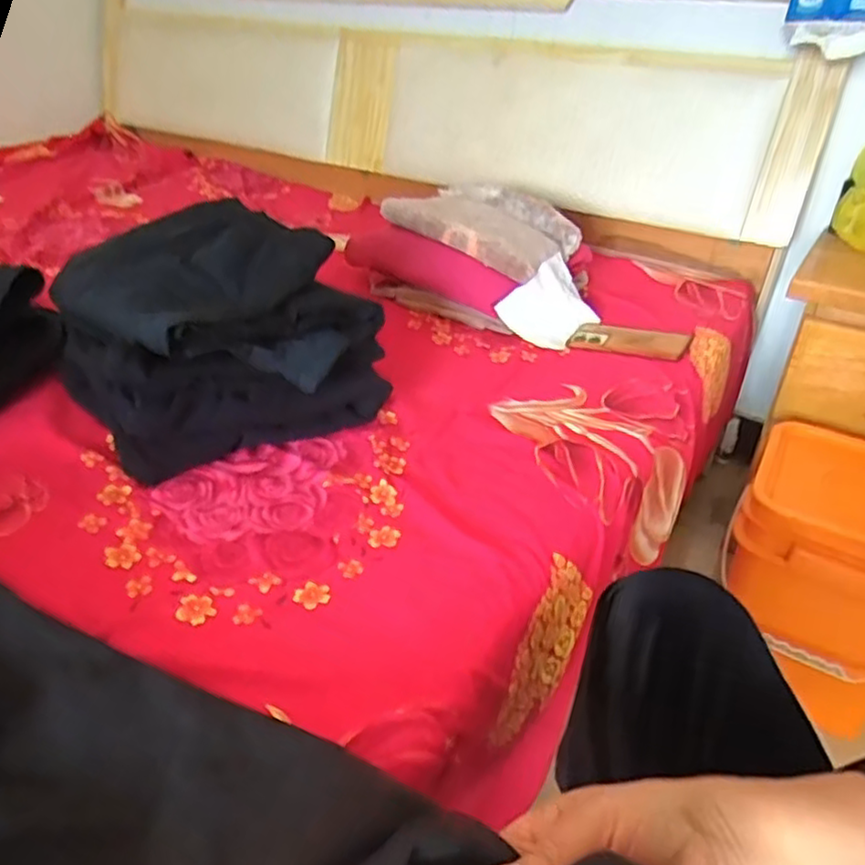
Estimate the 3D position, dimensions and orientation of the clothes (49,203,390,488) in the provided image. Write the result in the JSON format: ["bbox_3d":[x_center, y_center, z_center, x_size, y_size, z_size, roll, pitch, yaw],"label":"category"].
[{"bbox_3d":[-0.254,-0.126,0.802,0.291,0.191,0.314,-21,40,-33],"label":"clothes"}]

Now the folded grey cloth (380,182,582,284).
[{"bbox_3d":[0.087,-0.347,1.129,0.309,0.065,0.196,24,38,31],"label":"folded grey cloth"}]

